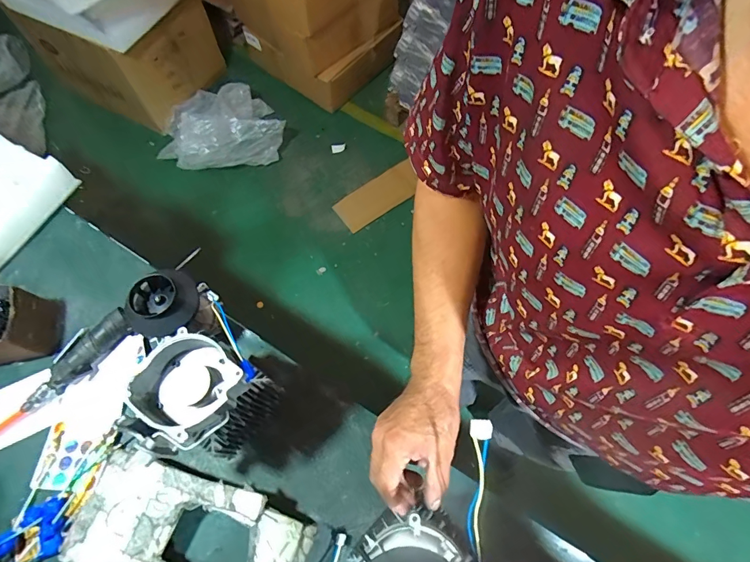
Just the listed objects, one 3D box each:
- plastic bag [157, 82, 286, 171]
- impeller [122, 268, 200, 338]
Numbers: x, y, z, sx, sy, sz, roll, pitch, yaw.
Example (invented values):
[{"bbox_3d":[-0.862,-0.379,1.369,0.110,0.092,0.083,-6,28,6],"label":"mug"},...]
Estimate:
[{"bbox_3d":[-0.668,-0.649,1.718,0.497,0.210,0.443,-23,70,-9],"label":"plastic bag"},{"bbox_3d":[-0.321,0.032,0.613,0.082,0.044,0.102,42,74,16],"label":"impeller"}]

